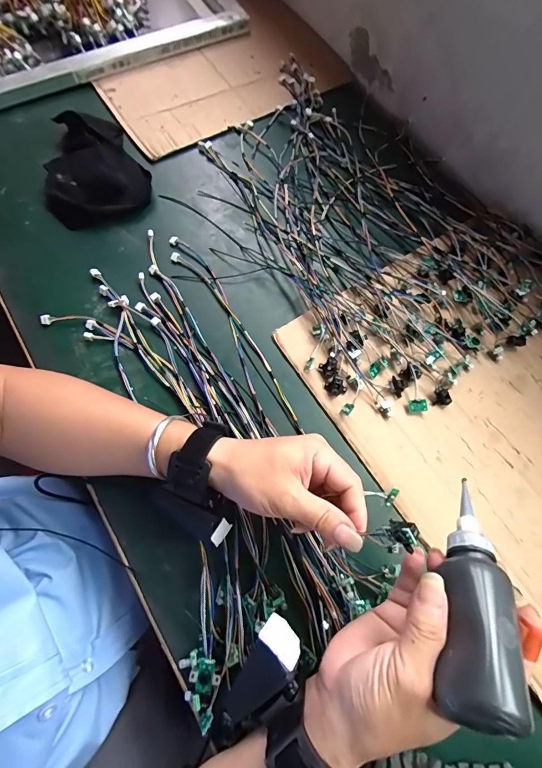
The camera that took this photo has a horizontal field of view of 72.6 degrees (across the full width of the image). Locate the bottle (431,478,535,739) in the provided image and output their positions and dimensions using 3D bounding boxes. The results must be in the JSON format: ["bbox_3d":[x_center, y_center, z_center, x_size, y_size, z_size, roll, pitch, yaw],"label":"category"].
[{"bbox_3d":[0.135,0.130,0.242,0.042,0.037,0.147,20,43,6],"label":"bottle"}]

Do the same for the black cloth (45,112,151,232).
[{"bbox_3d":[-0.235,-0.288,0.486,0.125,0.031,0.171,-18,71,-8],"label":"black cloth"}]

